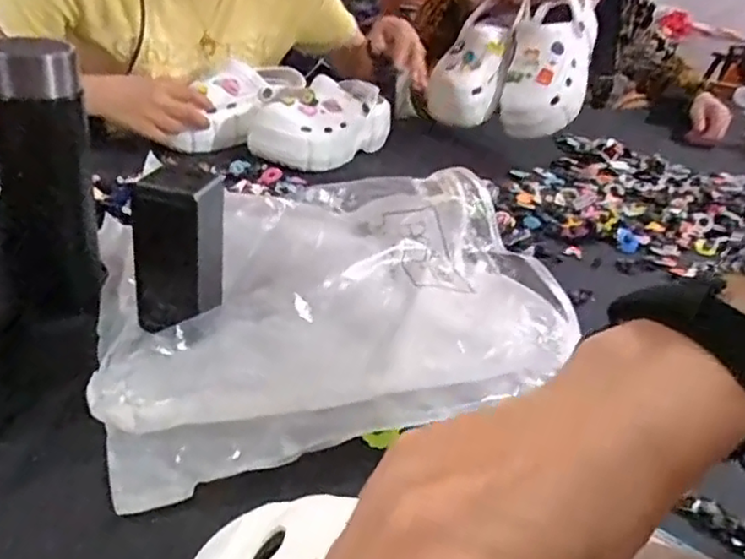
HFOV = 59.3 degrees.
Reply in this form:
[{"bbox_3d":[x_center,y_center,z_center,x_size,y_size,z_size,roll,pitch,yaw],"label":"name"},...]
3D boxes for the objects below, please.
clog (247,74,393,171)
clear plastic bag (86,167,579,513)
[{"bbox_3d":[-0.066,-0.226,0.918,0.095,0.096,0.223,25,34,28],"label":"clog"},{"bbox_3d":[-0.041,0.002,0.546,0.362,0.084,0.306,-7,33,-24],"label":"clear plastic bag"}]

